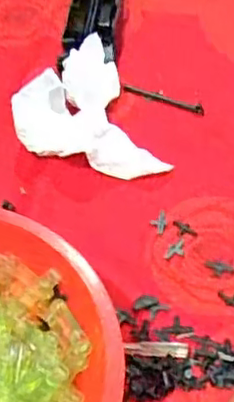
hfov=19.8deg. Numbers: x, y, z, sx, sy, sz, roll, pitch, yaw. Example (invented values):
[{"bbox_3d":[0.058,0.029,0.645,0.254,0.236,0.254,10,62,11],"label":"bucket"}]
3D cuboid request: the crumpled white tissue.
[{"bbox_3d":[-0.032,-0.071,0.547,0.097,0.054,0.131,-20,47,-12],"label":"crumpled white tissue"}]

